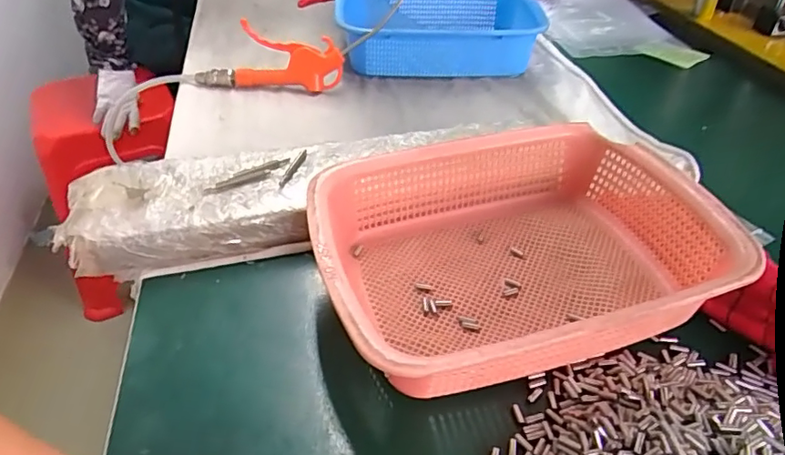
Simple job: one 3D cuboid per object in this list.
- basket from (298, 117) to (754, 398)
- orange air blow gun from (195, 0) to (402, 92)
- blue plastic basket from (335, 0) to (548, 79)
[{"bbox_3d":[0.090,0.019,0.419,0.289,0.077,0.212,-12,42,-15],"label":"basket"},{"bbox_3d":[-0.134,-0.221,0.696,0.255,0.094,0.052,-11,40,6],"label":"orange air blow gun"},{"bbox_3d":[0.065,-0.289,0.789,0.291,0.070,0.200,-1,40,-2],"label":"blue plastic basket"}]

